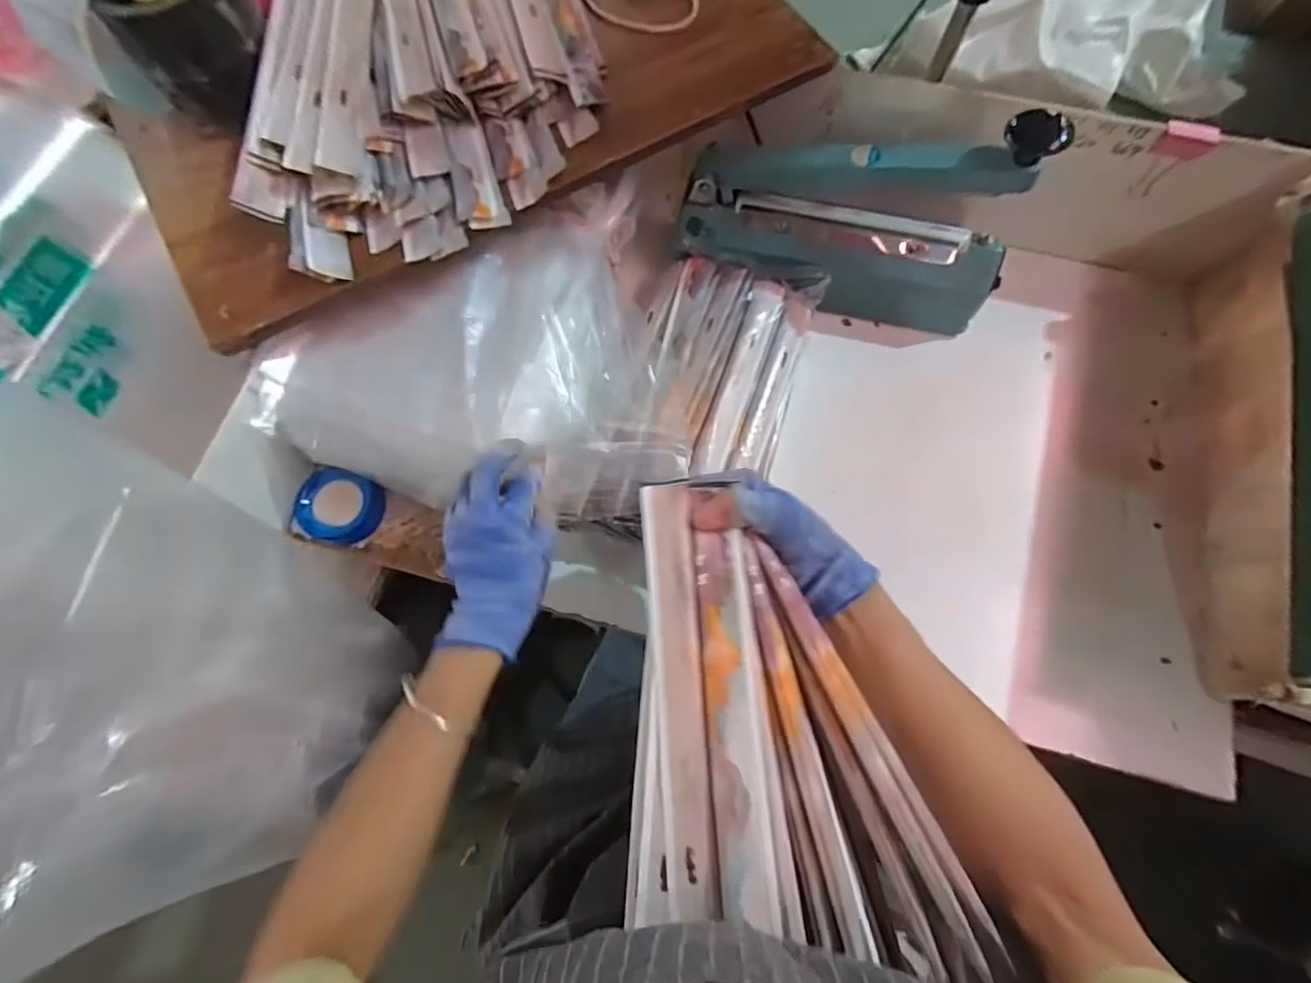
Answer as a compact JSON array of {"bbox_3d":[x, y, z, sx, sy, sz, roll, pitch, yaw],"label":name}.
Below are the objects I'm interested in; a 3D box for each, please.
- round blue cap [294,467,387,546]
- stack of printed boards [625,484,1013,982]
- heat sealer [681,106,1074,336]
[{"bbox_3d":[-0.283,0.015,0.496,0.068,0.021,0.068,0,91,-18],"label":"round blue cap"},{"bbox_3d":[0.075,0.115,0.301,0.168,0.024,0.229,1,71,2],"label":"stack of printed boards"},{"bbox_3d":[0.177,-0.255,0.503,0.289,0.172,0.096,14,72,6],"label":"heat sealer"}]

